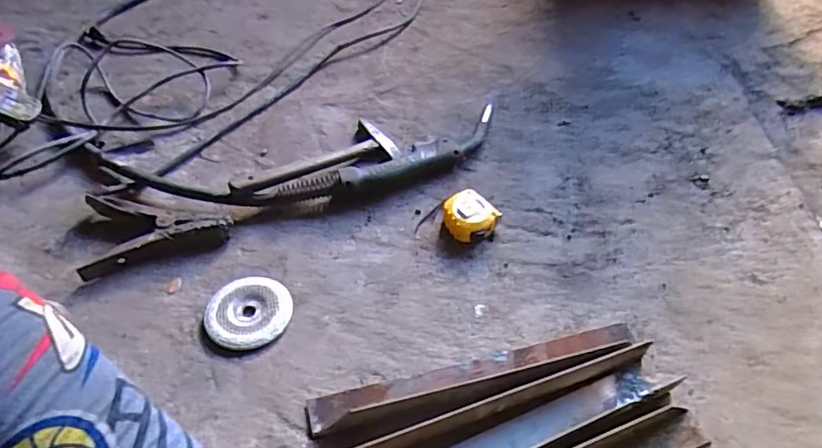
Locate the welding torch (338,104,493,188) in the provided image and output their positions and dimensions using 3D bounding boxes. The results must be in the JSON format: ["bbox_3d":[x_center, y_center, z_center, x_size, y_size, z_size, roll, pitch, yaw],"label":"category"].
[{"bbox_3d":[0.028,-0.098,0.758,0.267,0.030,0.060,-27,56,-26],"label":"welding torch"}]

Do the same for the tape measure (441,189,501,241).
[{"bbox_3d":[0.075,-0.006,0.686,0.062,0.033,0.063,-28,57,-27],"label":"tape measure"}]

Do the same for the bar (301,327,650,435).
[{"bbox_3d":[0.075,0.153,0.539,0.352,0.042,0.060,-9,50,-13],"label":"bar"}]

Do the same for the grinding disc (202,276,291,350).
[{"bbox_3d":[-0.177,0.096,0.592,0.089,0.014,0.088,3,48,-3],"label":"grinding disc"}]

